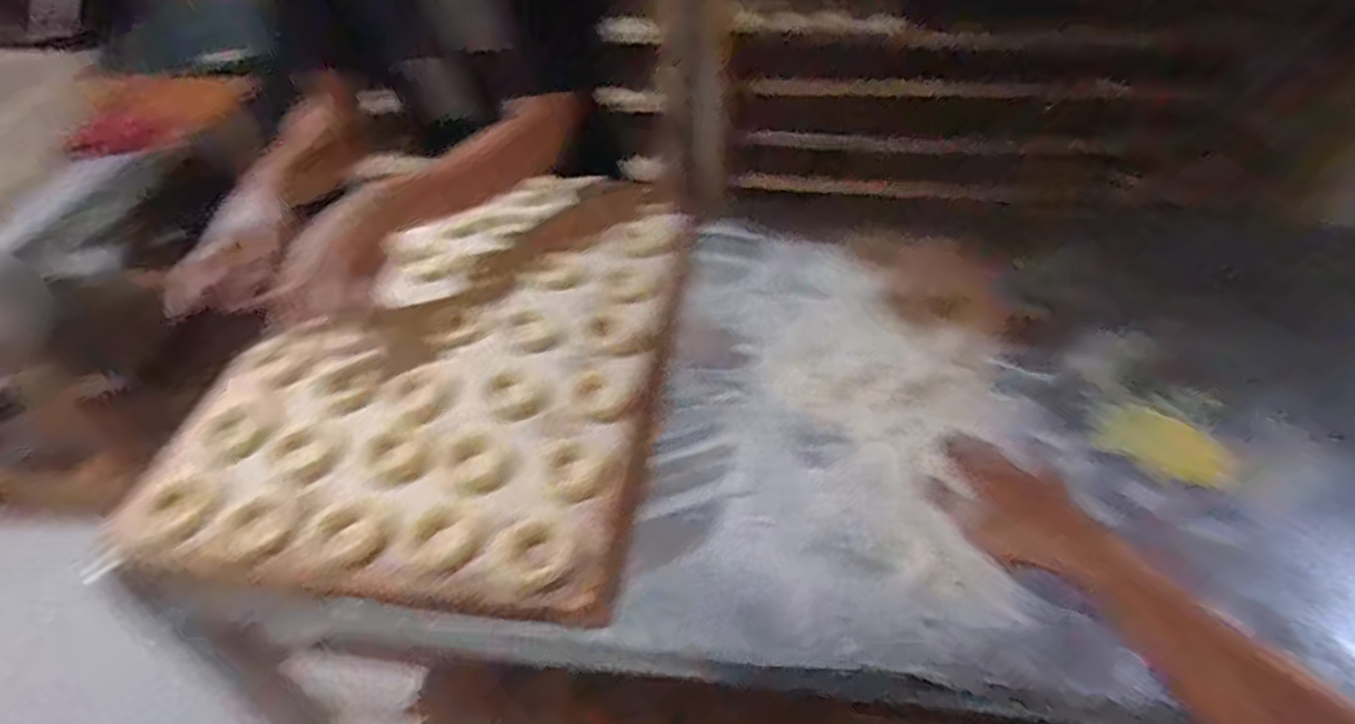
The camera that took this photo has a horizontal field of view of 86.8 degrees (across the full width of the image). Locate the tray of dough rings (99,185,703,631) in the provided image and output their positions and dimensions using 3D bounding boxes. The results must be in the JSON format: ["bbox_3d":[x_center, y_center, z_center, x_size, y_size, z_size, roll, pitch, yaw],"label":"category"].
[{"bbox_3d":[-0.231,-0.034,0.770,0.429,0.041,0.594,4,45,7],"label":"tray of dough rings"}]

